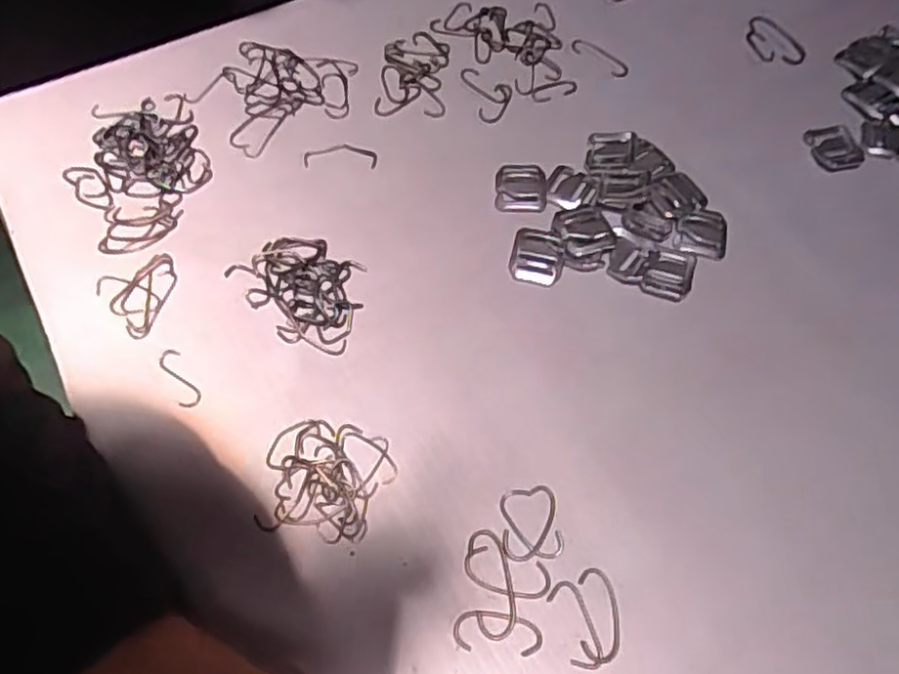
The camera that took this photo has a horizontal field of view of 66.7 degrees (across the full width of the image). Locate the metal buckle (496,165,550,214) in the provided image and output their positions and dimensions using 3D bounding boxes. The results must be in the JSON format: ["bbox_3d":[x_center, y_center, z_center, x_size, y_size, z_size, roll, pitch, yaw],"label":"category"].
[{"bbox_3d":[0.045,-0.093,0.422,0.031,0.004,0.033,4,63,-1],"label":"metal buckle"}]

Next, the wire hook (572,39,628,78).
[{"bbox_3d":[0.107,-0.197,0.482,0.044,0.004,0.015,37,70,10],"label":"wire hook"}]

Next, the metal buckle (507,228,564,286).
[{"bbox_3d":[0.052,-0.047,0.401,0.030,0.007,0.034,10,63,3],"label":"metal buckle"}]

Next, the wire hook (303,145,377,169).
[{"bbox_3d":[-0.069,-0.115,0.431,0.046,0.004,0.016,0,63,-2],"label":"wire hook"}]

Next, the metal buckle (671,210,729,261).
[{"bbox_3d":[0.153,-0.063,0.415,0.031,0.004,0.034,15,64,5],"label":"metal buckle"}]

